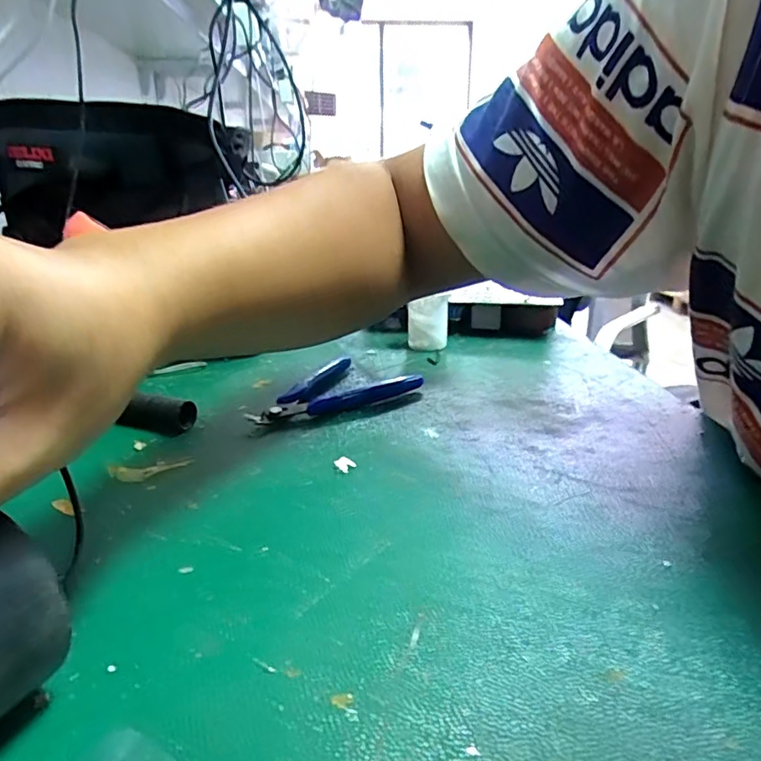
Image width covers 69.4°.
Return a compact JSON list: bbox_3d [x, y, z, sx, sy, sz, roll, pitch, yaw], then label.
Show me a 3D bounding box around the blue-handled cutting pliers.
[{"bbox_3d":[-0.039,0.004,0.398,0.124,0.011,0.072,-11,24,-26],"label":"blue-handled cutting pliers"}]

